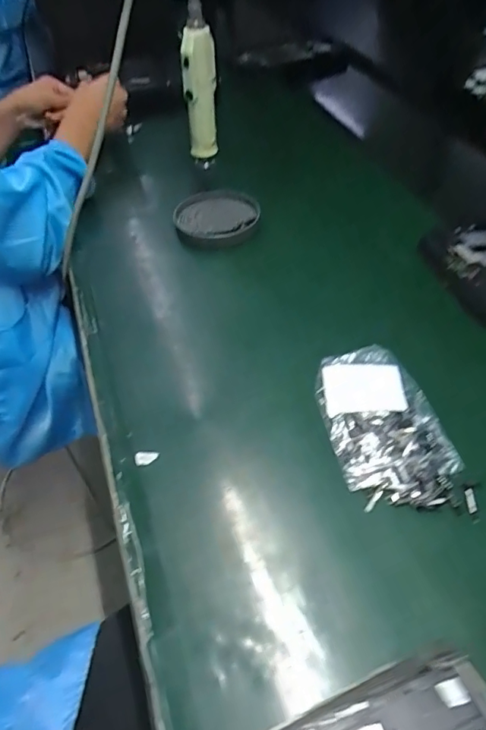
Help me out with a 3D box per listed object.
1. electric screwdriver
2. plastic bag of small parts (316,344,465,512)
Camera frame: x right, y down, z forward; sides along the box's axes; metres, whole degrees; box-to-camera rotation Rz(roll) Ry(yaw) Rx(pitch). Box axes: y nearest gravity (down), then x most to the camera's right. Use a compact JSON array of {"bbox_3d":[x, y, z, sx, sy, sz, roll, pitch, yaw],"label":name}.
[{"bbox_3d":[-0.052,-0.336,0.613,0.041,0.147,0.038,-4,48,-3],"label":"electric screwdriver"},{"bbox_3d":[0.124,0.051,0.435,0.097,0.022,0.152,-9,48,-8],"label":"plastic bag of small parts"}]

